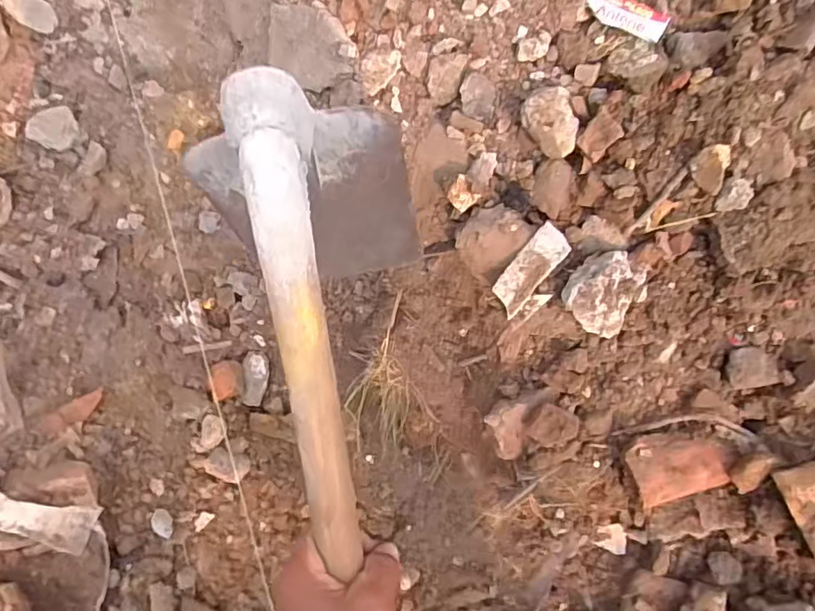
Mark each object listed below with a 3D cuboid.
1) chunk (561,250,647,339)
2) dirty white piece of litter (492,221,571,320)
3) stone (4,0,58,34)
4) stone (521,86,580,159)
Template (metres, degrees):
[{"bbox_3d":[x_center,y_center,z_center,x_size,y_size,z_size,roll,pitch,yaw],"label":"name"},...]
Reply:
[{"bbox_3d":[0.214,-0.015,0.606,0.073,0.047,0.084,37,83,4],"label":"chunk"},{"bbox_3d":[0.135,-0.038,0.613,0.041,0.011,0.107,35,108,3],"label":"dirty white piece of litter"},{"bbox_3d":[-0.565,-0.438,0.827,0.083,0.025,0.052,32,68,-25],"label":"stone"},{"bbox_3d":[0.158,-0.197,0.612,0.055,0.039,0.074,-22,83,-4],"label":"stone"}]

